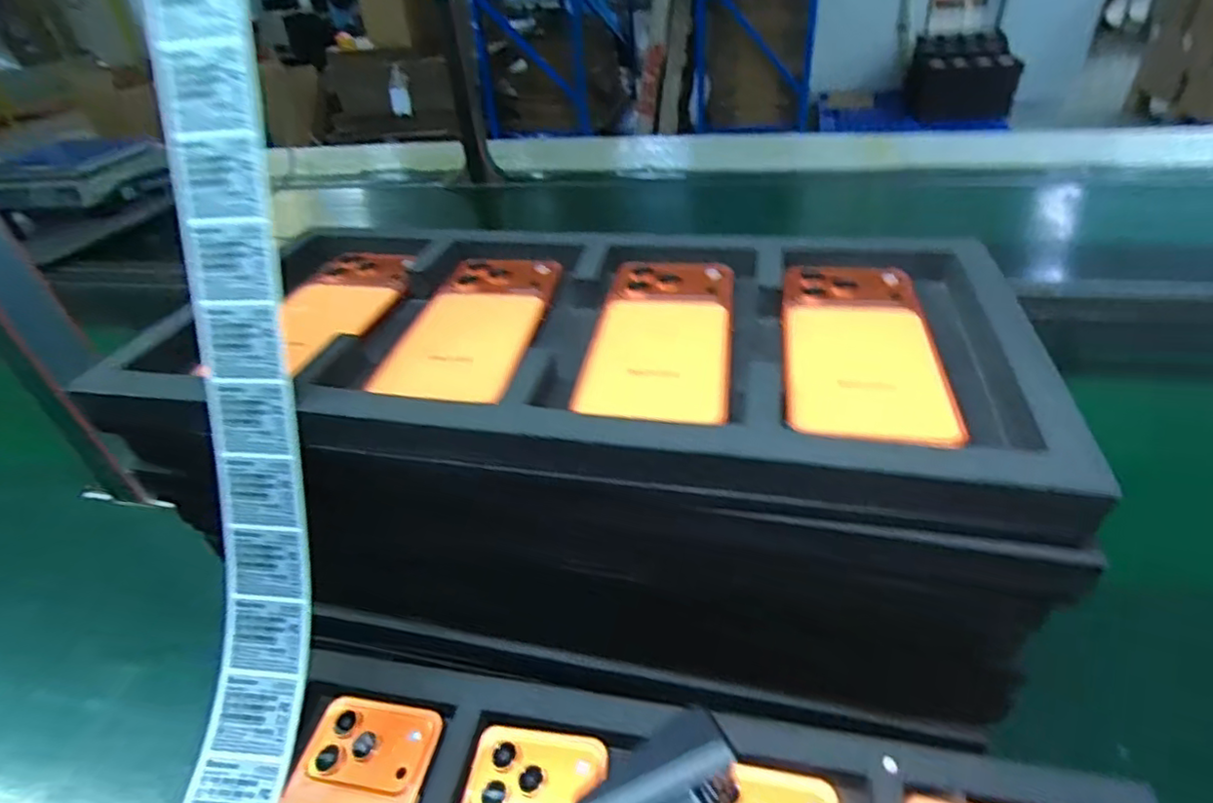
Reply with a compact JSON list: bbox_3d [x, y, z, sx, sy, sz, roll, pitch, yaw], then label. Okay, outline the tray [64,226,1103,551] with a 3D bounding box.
[{"bbox_3d":[-0.006,-0.039,0.357,0.450,0.038,0.255,5,39,14],"label":"tray"}]

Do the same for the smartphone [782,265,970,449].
[{"bbox_3d":[0.134,-0.030,0.331,0.075,0.014,0.155,4,38,12],"label":"smartphone"}]

